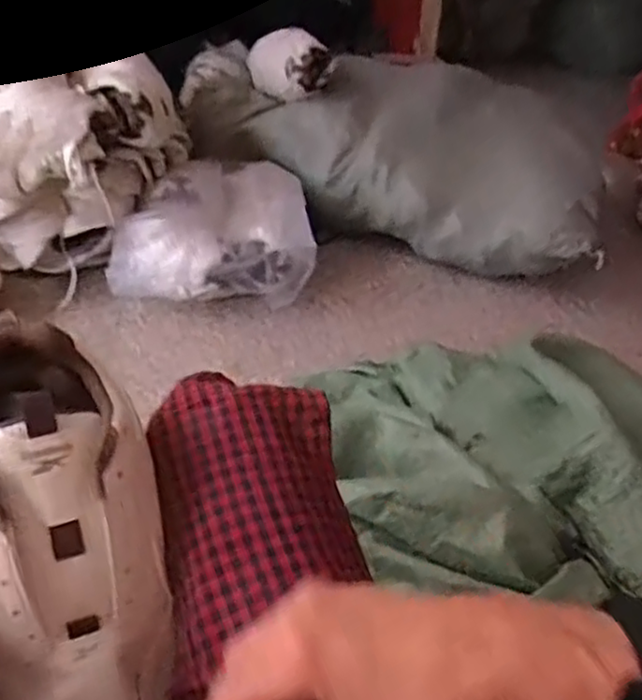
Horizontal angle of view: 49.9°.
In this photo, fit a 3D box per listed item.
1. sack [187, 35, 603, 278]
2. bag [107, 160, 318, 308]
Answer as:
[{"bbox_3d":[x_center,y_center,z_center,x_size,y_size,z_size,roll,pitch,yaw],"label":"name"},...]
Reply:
[{"bbox_3d":[0.153,-0.444,1.485,0.936,0.280,0.395,28,42,24],"label":"sack"},{"bbox_3d":[-0.214,-0.221,1.315,0.356,0.178,0.316,-3,39,-14],"label":"bag"}]

